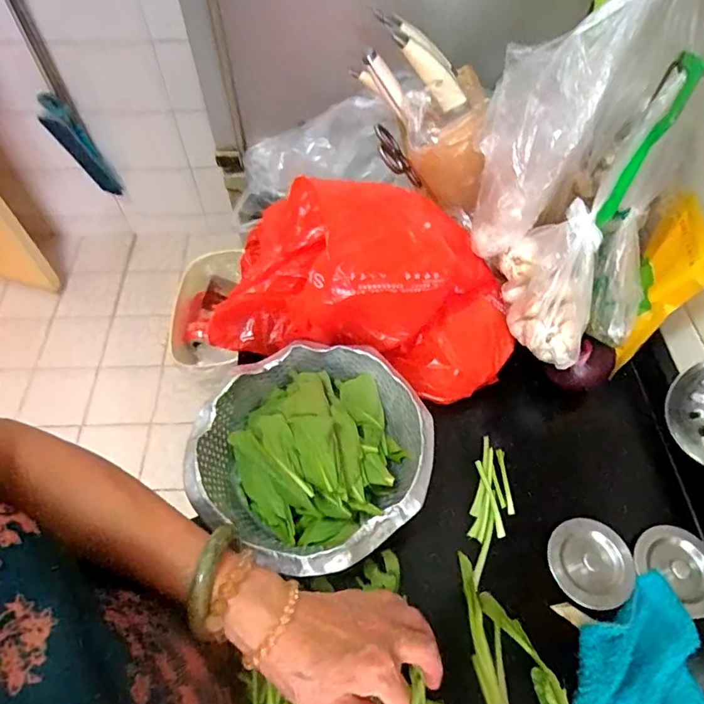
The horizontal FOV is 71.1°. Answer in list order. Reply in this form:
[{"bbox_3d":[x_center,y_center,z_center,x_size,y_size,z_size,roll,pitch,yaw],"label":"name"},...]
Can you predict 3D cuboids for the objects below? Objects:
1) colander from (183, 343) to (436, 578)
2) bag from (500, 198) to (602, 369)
[{"bbox_3d":[-0.038,0.095,0.512,0.228,0.098,0.222,0,57,0],"label":"colander"},{"bbox_3d":[0.211,-0.068,0.508,0.057,0.127,0.129,-10,58,-6],"label":"bag"}]

